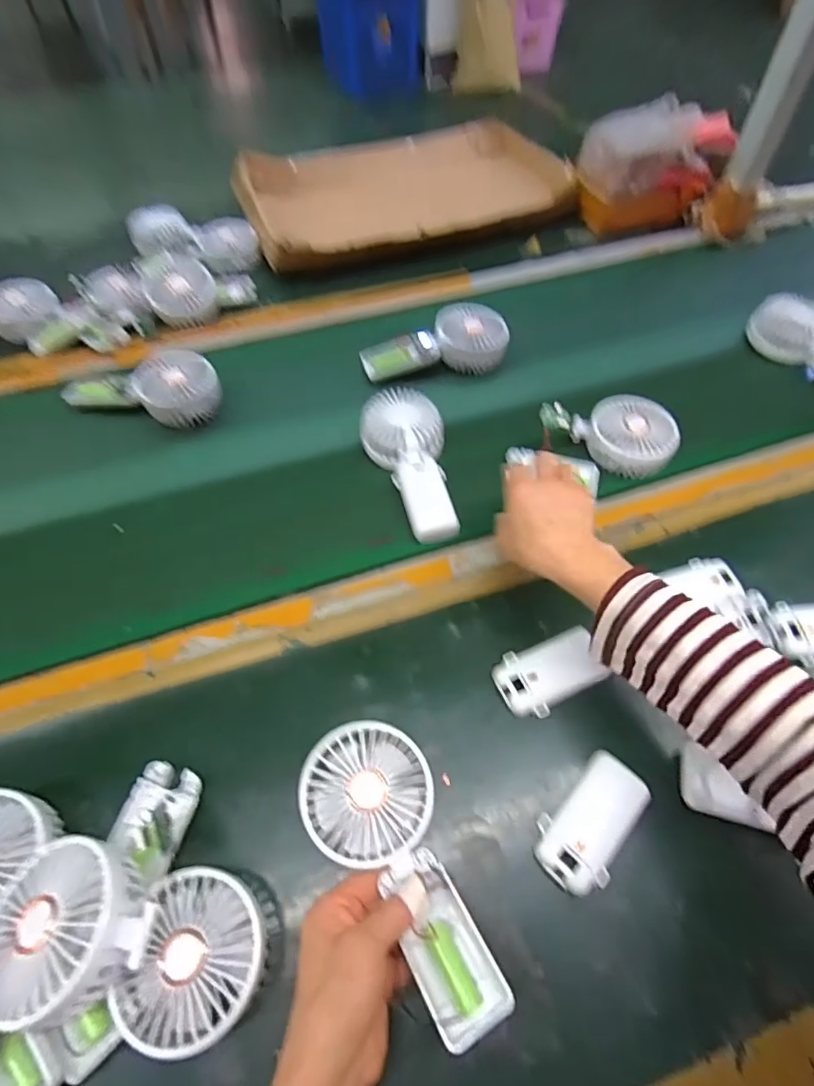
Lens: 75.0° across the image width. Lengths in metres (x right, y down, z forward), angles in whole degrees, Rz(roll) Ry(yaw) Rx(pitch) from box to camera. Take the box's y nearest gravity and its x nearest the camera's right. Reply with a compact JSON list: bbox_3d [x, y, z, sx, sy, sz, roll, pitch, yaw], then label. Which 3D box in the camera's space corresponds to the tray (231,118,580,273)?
[{"bbox_3d":[-0.005,-0.614,0.905,0.546,0.052,0.343,-23,57,-15],"label":"tray"}]

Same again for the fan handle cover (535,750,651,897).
[{"bbox_3d":[0.134,0.201,0.384,0.050,0.012,0.095,37,62,24],"label":"fan handle cover"}]

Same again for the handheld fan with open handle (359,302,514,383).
[{"bbox_3d":[0.035,-0.252,0.668,0.179,0.050,0.073,-6,54,-4],"label":"handheld fan with open handle"}]

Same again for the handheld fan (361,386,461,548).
[{"bbox_3d":[-0.002,-0.084,0.550,0.093,0.046,0.181,-6,54,-4],"label":"handheld fan"}]

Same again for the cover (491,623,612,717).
[{"bbox_3d":[0.118,0.108,0.443,0.088,0.016,0.052,-19,56,-12],"label":"cover"}]

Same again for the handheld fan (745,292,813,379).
[{"bbox_3d":[0.514,-0.240,0.662,0.055,0.061,0.185,-16,56,-10],"label":"handheld fan"}]

